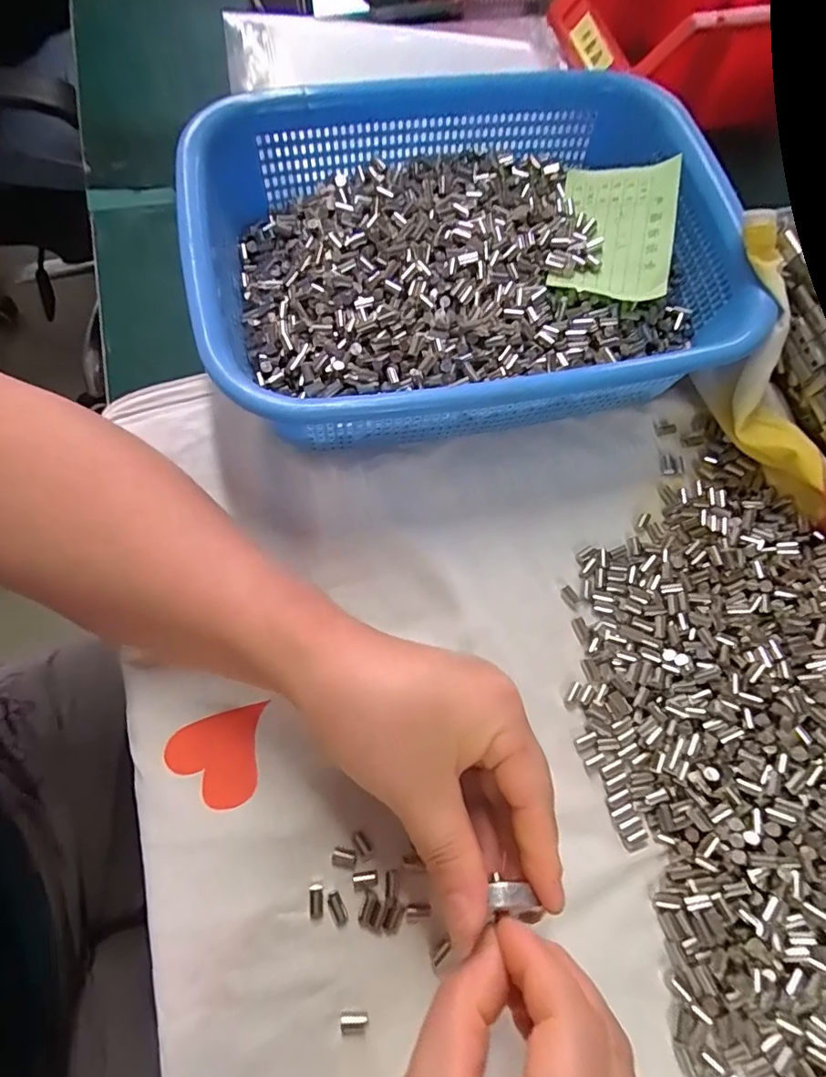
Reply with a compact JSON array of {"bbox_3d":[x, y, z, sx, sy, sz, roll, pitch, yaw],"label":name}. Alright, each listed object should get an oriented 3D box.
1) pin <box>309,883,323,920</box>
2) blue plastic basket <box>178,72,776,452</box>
[{"bbox_3d":[-0.042,0.156,0.229,0.006,0.004,0.014,-4,71,-4],"label":"pin"},{"bbox_3d":[0.028,-0.152,0.302,0.281,0.074,0.212,-14,72,-7],"label":"blue plastic basket"}]

